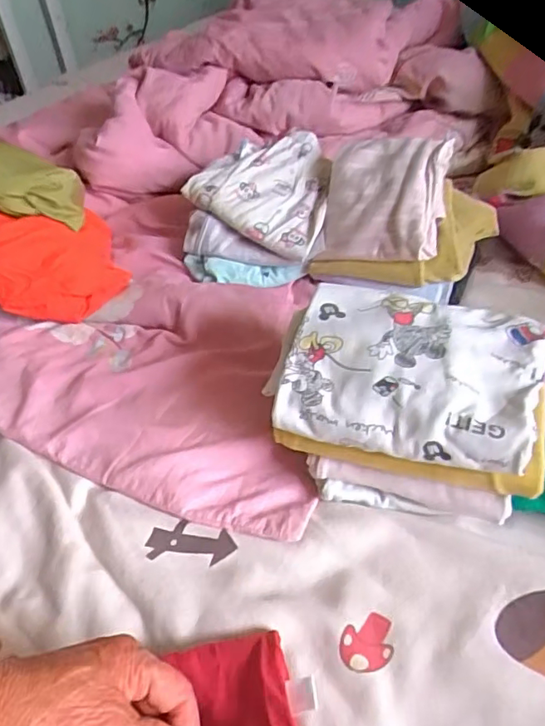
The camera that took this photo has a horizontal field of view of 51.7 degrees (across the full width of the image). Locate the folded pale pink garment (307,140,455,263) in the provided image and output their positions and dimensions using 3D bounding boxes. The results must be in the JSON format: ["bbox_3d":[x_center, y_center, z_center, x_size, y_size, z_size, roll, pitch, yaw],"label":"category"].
[{"bbox_3d":[0.122,-0.185,0.634,0.126,0.033,0.163,1,66,36],"label":"folded pale pink garment"}]

